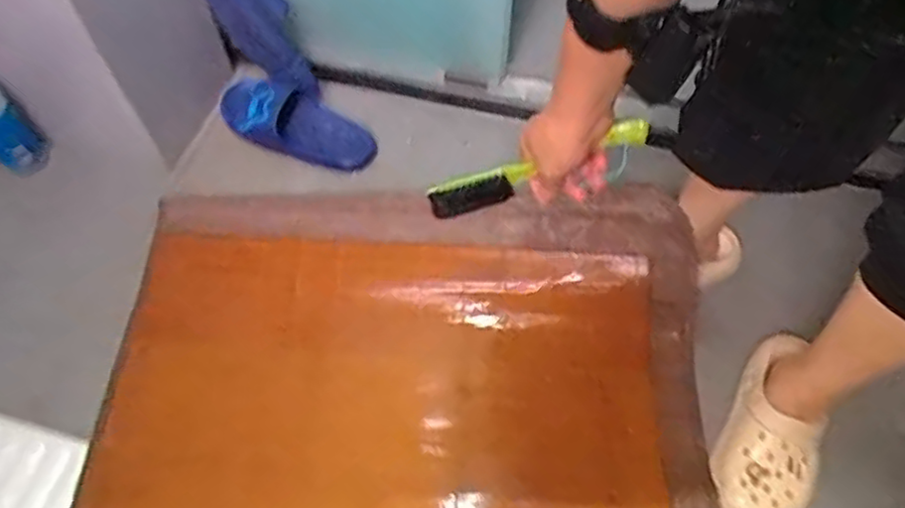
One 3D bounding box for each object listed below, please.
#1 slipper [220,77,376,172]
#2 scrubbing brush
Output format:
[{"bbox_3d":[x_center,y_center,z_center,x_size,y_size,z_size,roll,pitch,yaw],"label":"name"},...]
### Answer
[{"bbox_3d":[-0.265,-0.206,1.108,0.279,0.111,0.078,20,61,-5],"label":"slipper"},{"bbox_3d":[0.086,-0.082,0.613,0.228,0.036,0.030,-19,60,10],"label":"scrubbing brush"}]

